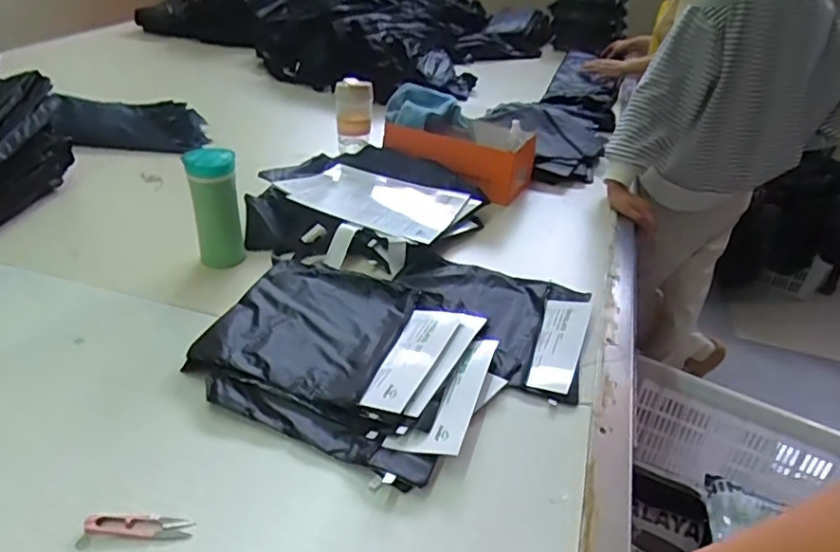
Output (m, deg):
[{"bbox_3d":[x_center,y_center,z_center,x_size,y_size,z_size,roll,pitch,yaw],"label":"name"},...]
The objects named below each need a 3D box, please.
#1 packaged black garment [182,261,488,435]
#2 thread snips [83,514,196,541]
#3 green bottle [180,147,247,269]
[{"bbox_3d":[-0.105,0.080,0.841,0.333,0.028,0.272,14,35,17],"label":"packaged black garment"},{"bbox_3d":[-0.277,0.246,0.596,0.103,0.008,0.027,2,33,-1],"label":"thread snips"},{"bbox_3d":[-0.331,-0.112,0.977,0.074,0.184,0.075,-12,36,-22],"label":"green bottle"}]

